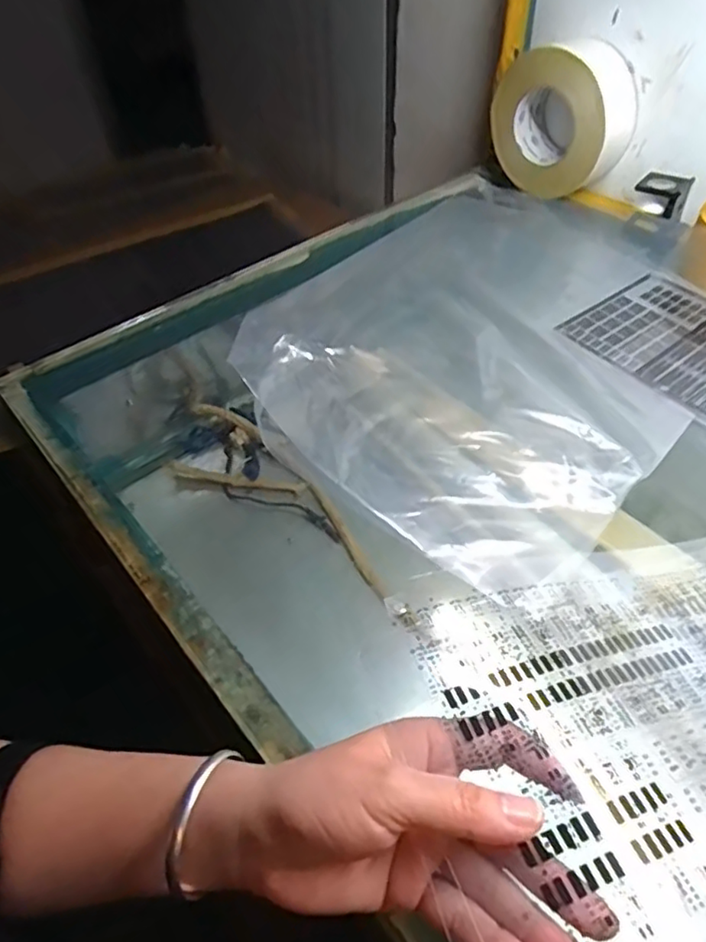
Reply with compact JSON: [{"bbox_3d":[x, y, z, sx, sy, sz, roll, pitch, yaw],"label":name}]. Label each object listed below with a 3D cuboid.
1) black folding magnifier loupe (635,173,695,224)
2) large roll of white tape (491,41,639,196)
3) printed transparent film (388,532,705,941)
[{"bbox_3d":[0.308,-0.273,0.610,0.045,0.044,0.026,27,55,24],"label":"black folding magnifier loupe"},{"bbox_3d":[0.218,-0.370,0.645,0.145,0.128,0.055,31,56,27],"label":"large roll of white tape"},{"bbox_3d":[0.195,0.100,0.303,0.311,0.052,0.173,-12,49,-8],"label":"printed transparent film"}]

